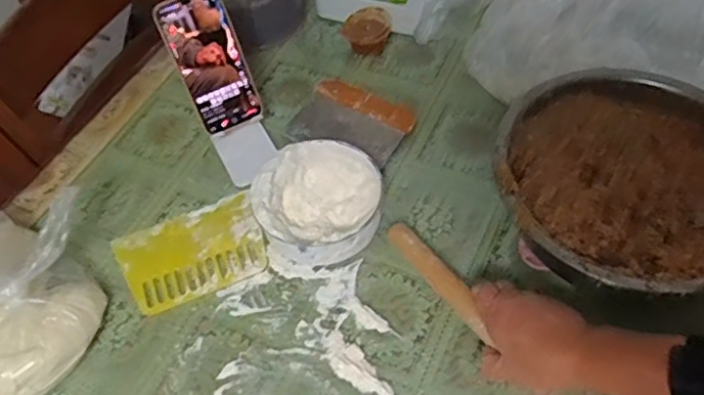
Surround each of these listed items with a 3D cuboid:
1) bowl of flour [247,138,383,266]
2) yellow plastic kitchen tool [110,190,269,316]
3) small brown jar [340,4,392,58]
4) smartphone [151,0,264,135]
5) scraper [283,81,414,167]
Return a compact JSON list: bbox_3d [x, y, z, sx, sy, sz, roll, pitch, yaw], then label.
[{"bbox_3d":[-0.037,0.006,0.685,0.136,0.074,0.134,-3,52,4],"label":"bowl of flour"},{"bbox_3d":[-0.182,0.061,0.694,0.159,0.010,0.107,-19,53,-9],"label":"yellow plastic kitchen tool"},{"bbox_3d":[0.020,-0.236,0.886,0.070,0.053,0.055,0,53,6],"label":"small brown jar"},{"bbox_3d":[-0.163,-0.154,0.712,0.078,0.161,0.006,-26,31,-9],"label":"smartphone"},{"bbox_3d":[-0.003,-0.096,0.792,0.141,0.031,0.113,32,62,26],"label":"scraper"}]

